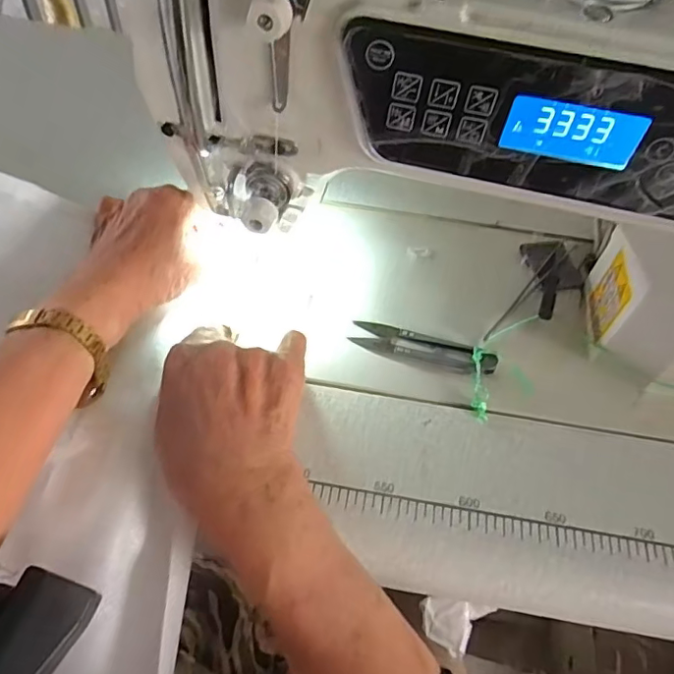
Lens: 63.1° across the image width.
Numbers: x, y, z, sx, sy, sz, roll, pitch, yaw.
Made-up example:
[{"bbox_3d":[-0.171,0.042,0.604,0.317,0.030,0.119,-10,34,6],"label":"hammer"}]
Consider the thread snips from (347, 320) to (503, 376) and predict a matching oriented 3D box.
[{"bbox_3d":[0.060,0.006,0.376,0.097,0.009,0.026,15,54,6],"label":"thread snips"}]

